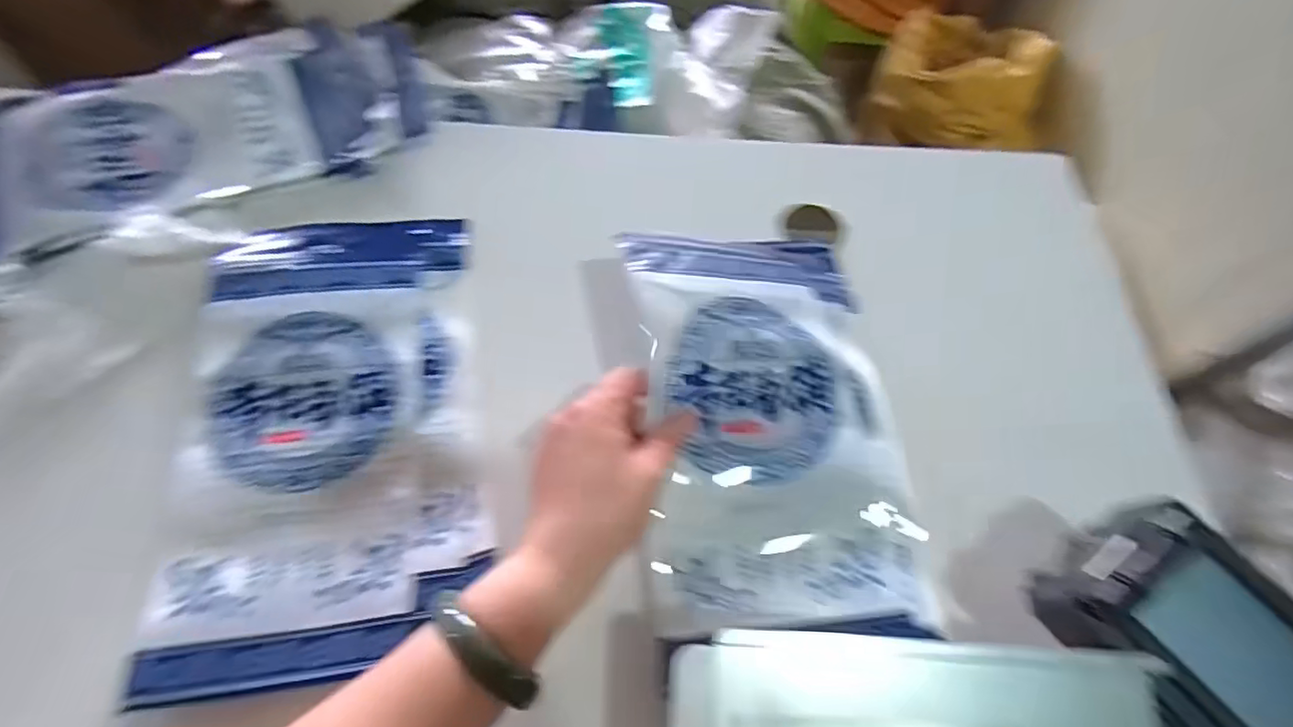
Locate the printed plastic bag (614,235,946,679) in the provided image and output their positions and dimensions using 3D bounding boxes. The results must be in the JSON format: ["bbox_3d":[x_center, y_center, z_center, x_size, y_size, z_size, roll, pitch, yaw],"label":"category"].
[{"bbox_3d":[0.079,0.020,0.381,0.168,0.065,0.289,-5,64,-3],"label":"printed plastic bag"}]

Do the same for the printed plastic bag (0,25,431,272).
[{"bbox_3d":[-0.395,-0.201,0.495,0.388,0.022,0.183,-24,67,-15],"label":"printed plastic bag"}]

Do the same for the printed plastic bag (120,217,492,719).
[{"bbox_3d":[-0.217,0.032,0.395,0.189,0.017,0.319,-10,64,-8],"label":"printed plastic bag"}]

